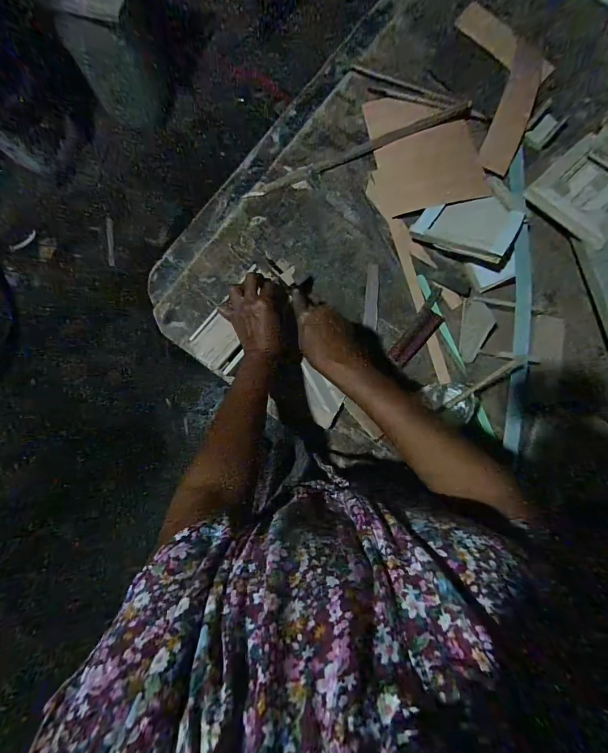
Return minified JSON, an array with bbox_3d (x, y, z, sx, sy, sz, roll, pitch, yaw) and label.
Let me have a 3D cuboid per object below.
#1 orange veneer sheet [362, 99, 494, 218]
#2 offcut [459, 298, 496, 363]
[{"bbox_3d":[0.206,-0.389,0.575,0.180,0.018,0.206,-12,83,1],"label":"orange veneer sheet"},{"bbox_3d":[0.273,-0.074,0.524,0.046,0.004,0.098,4,90,41],"label":"offcut"}]

